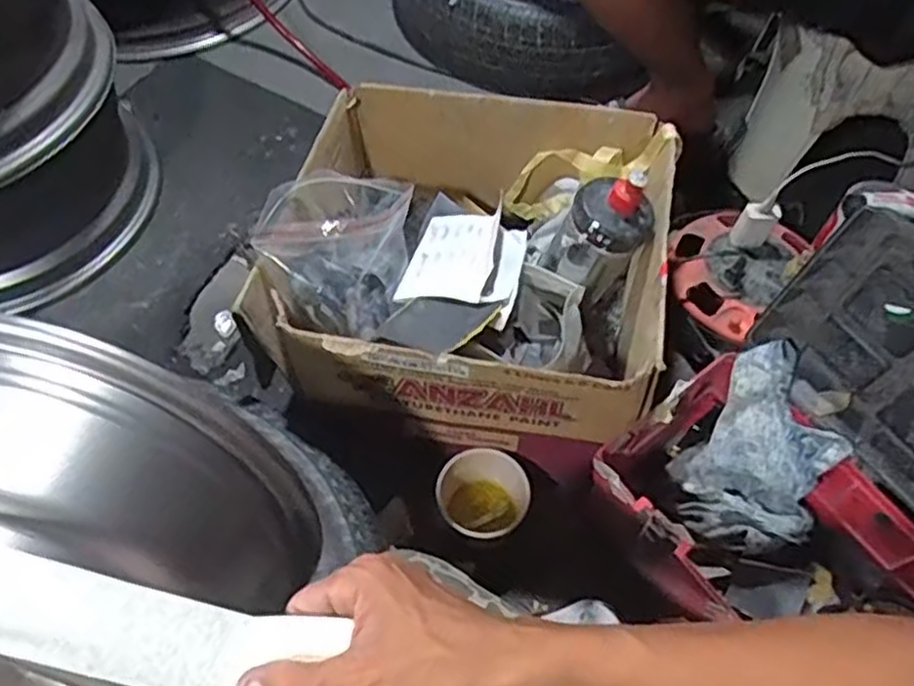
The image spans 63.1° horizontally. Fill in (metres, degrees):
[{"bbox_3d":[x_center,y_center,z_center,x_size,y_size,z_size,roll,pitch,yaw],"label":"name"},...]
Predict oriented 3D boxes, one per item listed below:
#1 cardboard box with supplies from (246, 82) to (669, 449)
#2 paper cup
[{"bbox_3d":[0.015,-0.085,0.800,0.379,0.218,0.340,10,59,5],"label":"cardboard box with supplies"},{"bbox_3d":[0.025,0.168,0.798,0.088,0.080,0.094,1,58,-1],"label":"paper cup"}]

